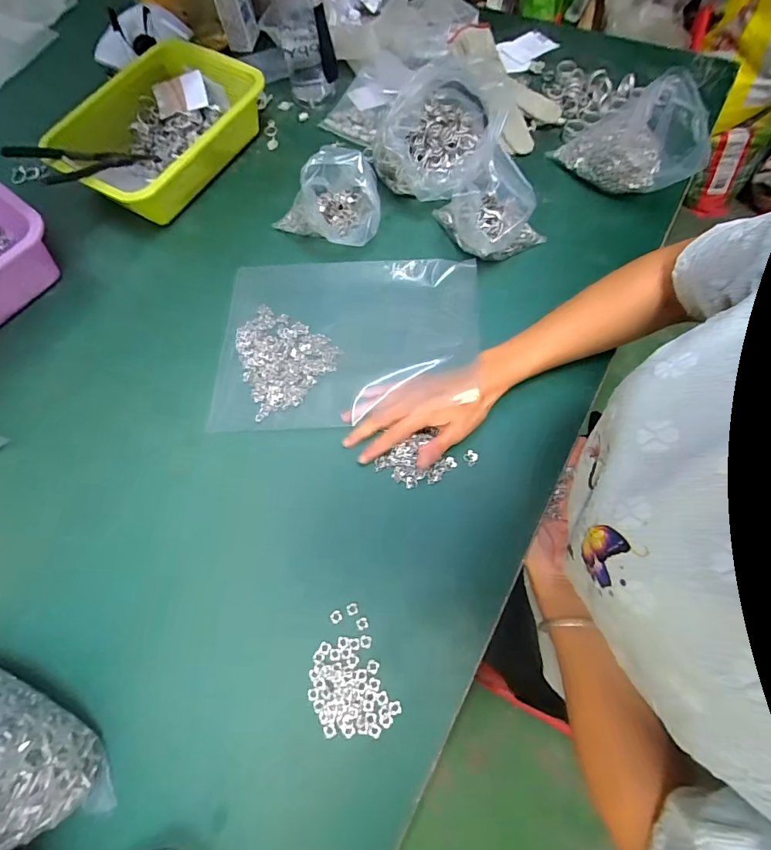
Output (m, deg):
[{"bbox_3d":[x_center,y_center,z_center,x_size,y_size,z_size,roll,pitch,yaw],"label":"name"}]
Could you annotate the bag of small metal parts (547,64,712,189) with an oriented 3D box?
[{"bbox_3d":[0.303,-0.347,0.528,0.078,0.098,0.168,-43,73,-14],"label":"bag of small metal parts"}]

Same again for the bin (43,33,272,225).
[{"bbox_3d":[-0.309,-0.402,0.605,0.175,0.070,0.269,31,72,13],"label":"bin"}]

